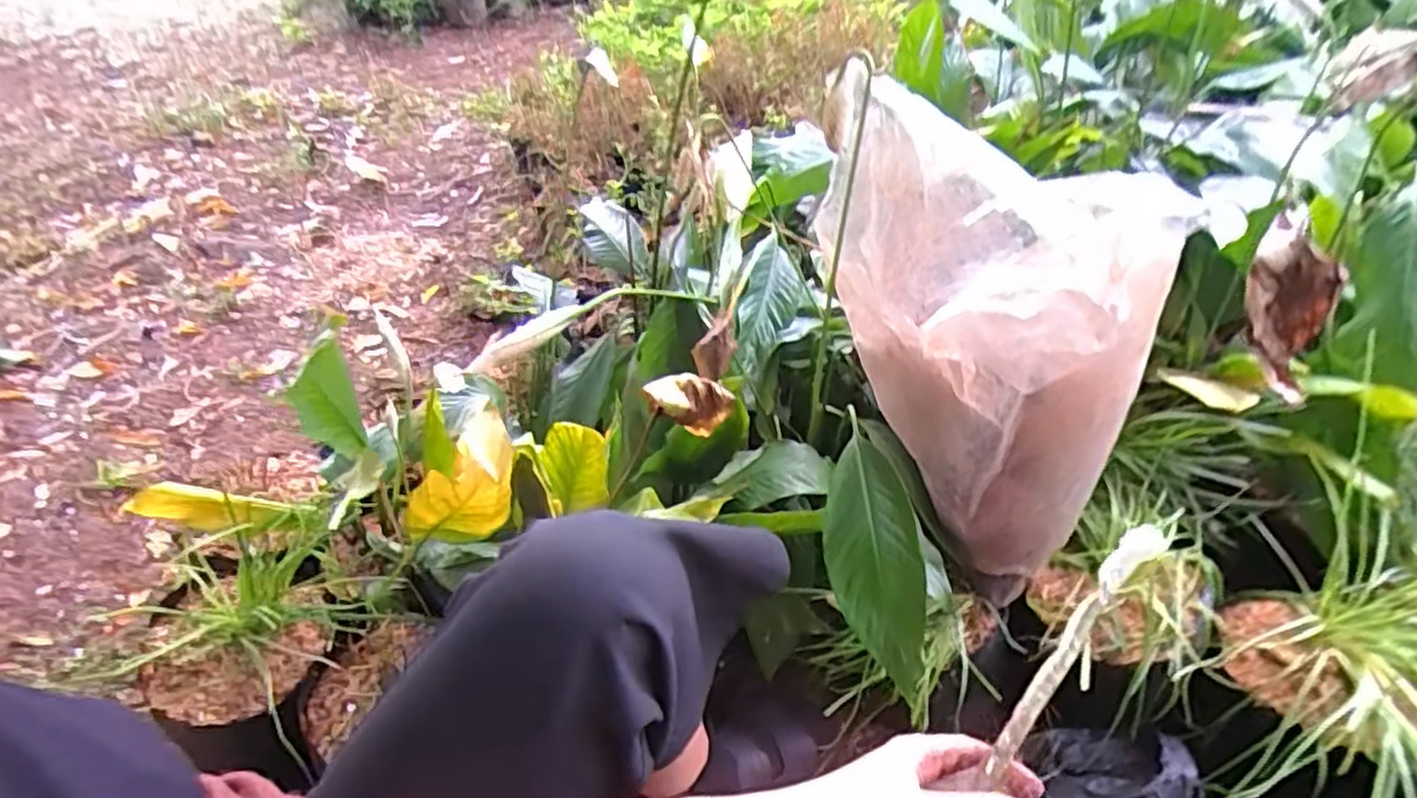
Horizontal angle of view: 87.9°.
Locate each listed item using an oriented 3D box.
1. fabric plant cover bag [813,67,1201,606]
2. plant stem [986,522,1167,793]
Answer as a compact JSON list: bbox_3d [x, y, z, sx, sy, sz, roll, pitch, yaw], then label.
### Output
[{"bbox_3d":[0.208,-0.044,0.584,0.178,0.340,0.251,-17,47,-11],"label":"fabric plant cover bag"},{"bbox_3d":[0.244,0.130,0.455,0.026,0.030,0.258,33,41,31],"label":"plant stem"}]

